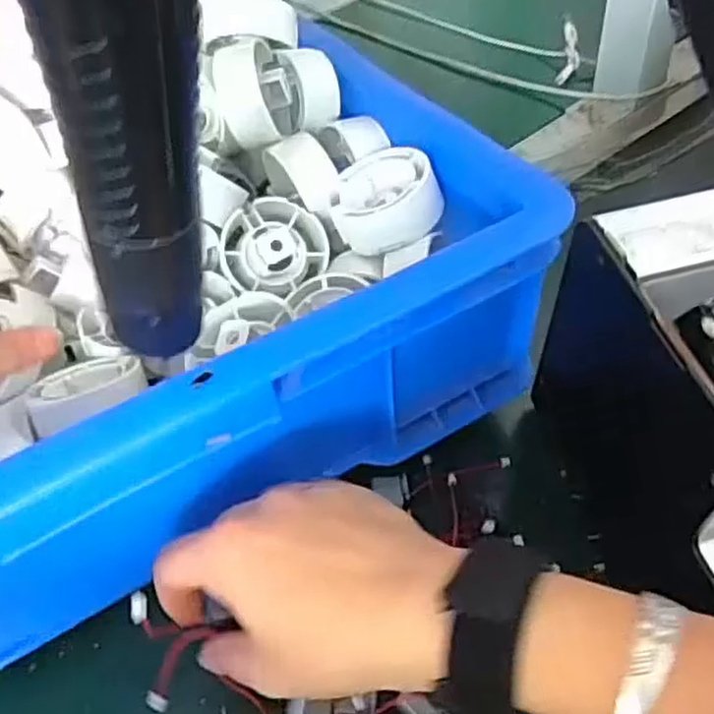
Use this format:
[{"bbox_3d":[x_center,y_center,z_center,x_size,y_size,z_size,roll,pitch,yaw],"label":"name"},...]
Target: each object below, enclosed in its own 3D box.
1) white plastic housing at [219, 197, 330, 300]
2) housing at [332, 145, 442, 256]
[{"bbox_3d":[-0.041,-0.056,0.376,0.051,0.027,0.047,22,80,3],"label":"white plastic housing"},{"bbox_3d":[0.015,-0.076,0.357,0.050,0.022,0.051,-12,50,19],"label":"housing"}]

